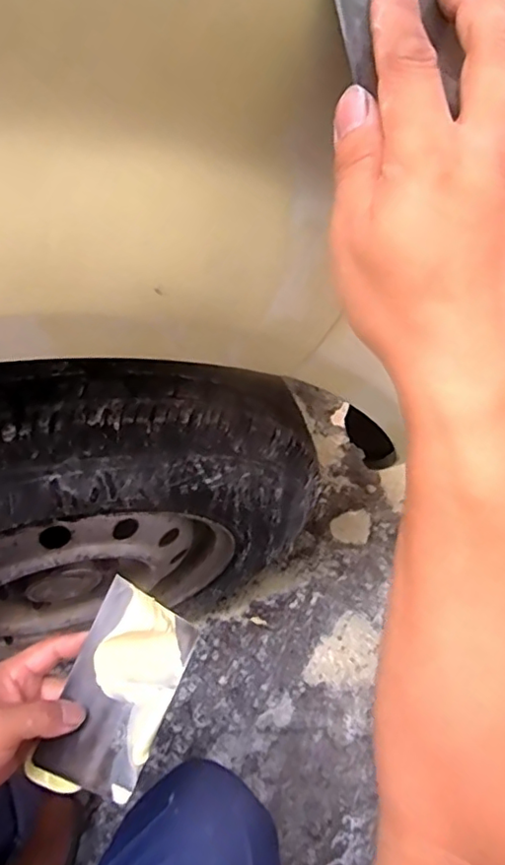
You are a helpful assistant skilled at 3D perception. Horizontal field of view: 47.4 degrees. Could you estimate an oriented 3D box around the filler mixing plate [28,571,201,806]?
[{"bbox_3d":[-0.095,0.185,0.411,0.073,0.010,0.135,24,82,1],"label":"filler mixing plate"}]

